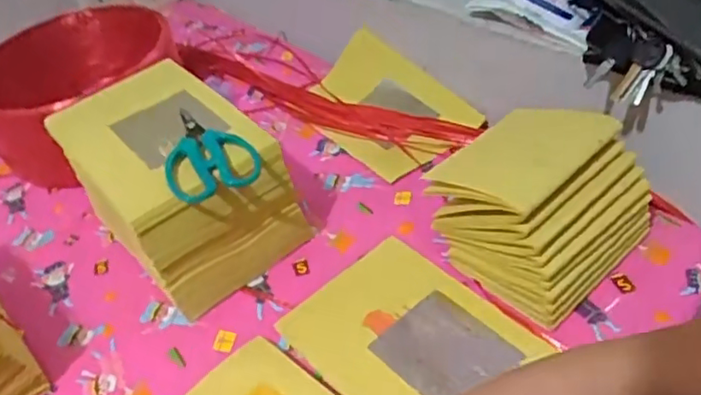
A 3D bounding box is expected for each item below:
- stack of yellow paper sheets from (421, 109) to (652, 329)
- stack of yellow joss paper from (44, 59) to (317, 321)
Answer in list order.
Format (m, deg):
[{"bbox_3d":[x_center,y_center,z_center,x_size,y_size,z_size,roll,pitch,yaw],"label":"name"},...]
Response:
[{"bbox_3d":[0.184,0.002,0.581,0.160,0.109,0.151,-33,48,-25],"label":"stack of yellow paper sheets"},{"bbox_3d":[-0.185,-0.020,0.665,0.162,0.144,0.246,-33,48,-25],"label":"stack of yellow joss paper"}]

